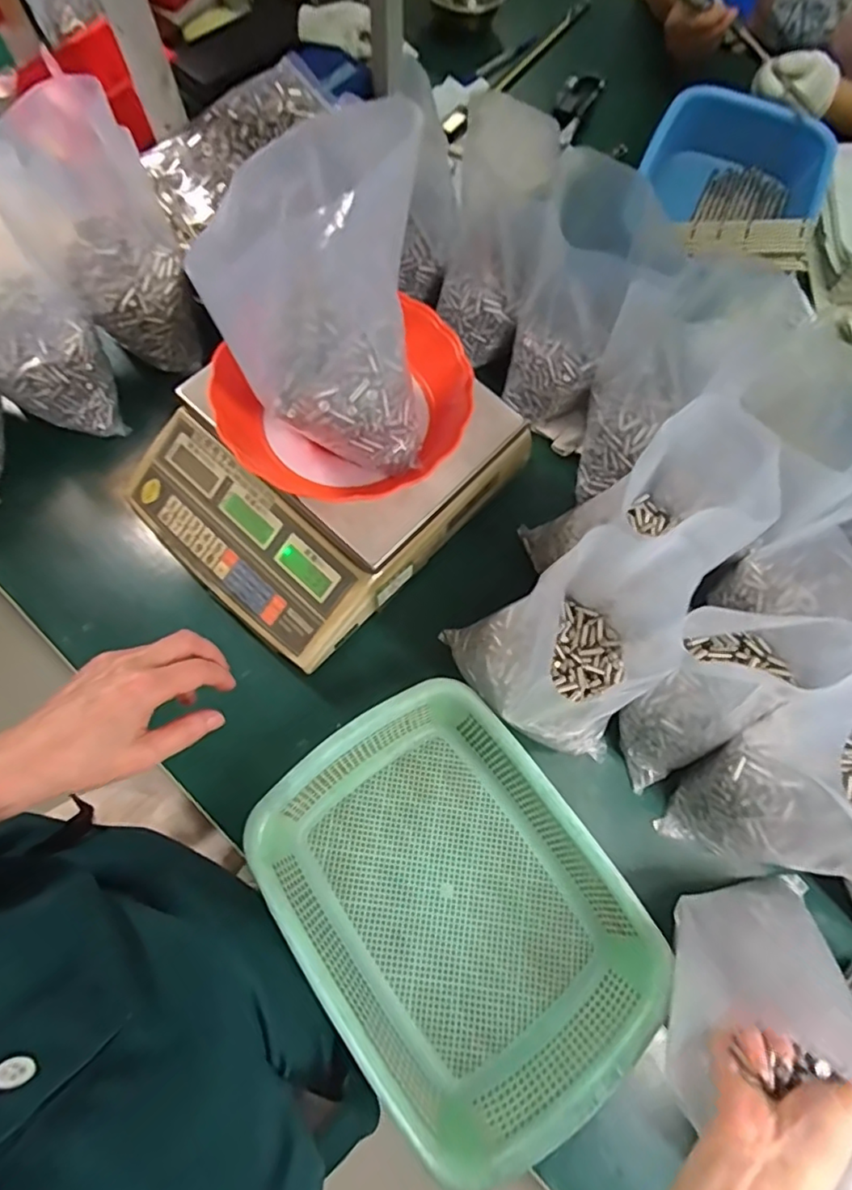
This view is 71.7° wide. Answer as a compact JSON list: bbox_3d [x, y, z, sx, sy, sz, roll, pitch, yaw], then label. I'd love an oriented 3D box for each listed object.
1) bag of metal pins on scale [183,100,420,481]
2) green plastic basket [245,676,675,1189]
[{"bbox_3d":[-0.069,-0.194,0.413,0.142,0.194,0.117,-4,72,-3],"label":"bag of metal pins on scale"},{"bbox_3d":[0.019,0.240,0.476,0.222,0.095,0.301,-36,76,-12],"label":"green plastic basket"}]

